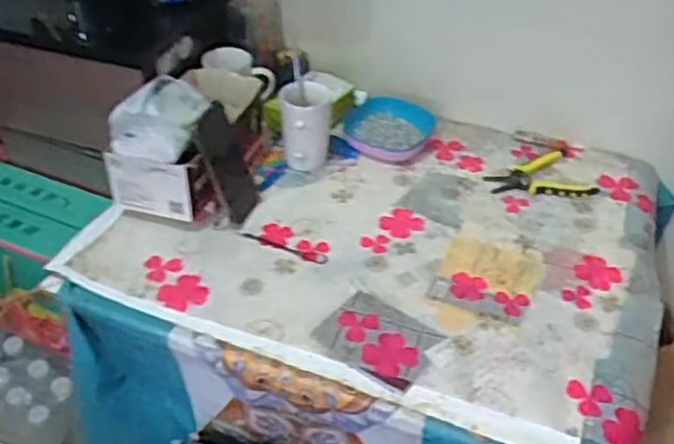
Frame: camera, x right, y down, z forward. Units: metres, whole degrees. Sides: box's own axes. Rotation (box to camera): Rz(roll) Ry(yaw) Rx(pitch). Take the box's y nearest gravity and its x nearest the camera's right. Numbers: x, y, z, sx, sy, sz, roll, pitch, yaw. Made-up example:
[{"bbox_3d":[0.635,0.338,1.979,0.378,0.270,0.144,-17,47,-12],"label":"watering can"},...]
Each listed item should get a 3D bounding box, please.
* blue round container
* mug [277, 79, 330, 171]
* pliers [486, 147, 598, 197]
[{"bbox_3d":[0.087,-0.156,1.192,0.143,0.046,0.134,1,40,-1],"label":"blue round container"},{"bbox_3d":[-0.049,-0.149,1.122,0.079,0.123,0.089,2,40,-1],"label":"mug"},{"bbox_3d":[0.313,-0.065,1.106,0.157,0.016,0.109,-12,42,-17],"label":"pliers"}]

